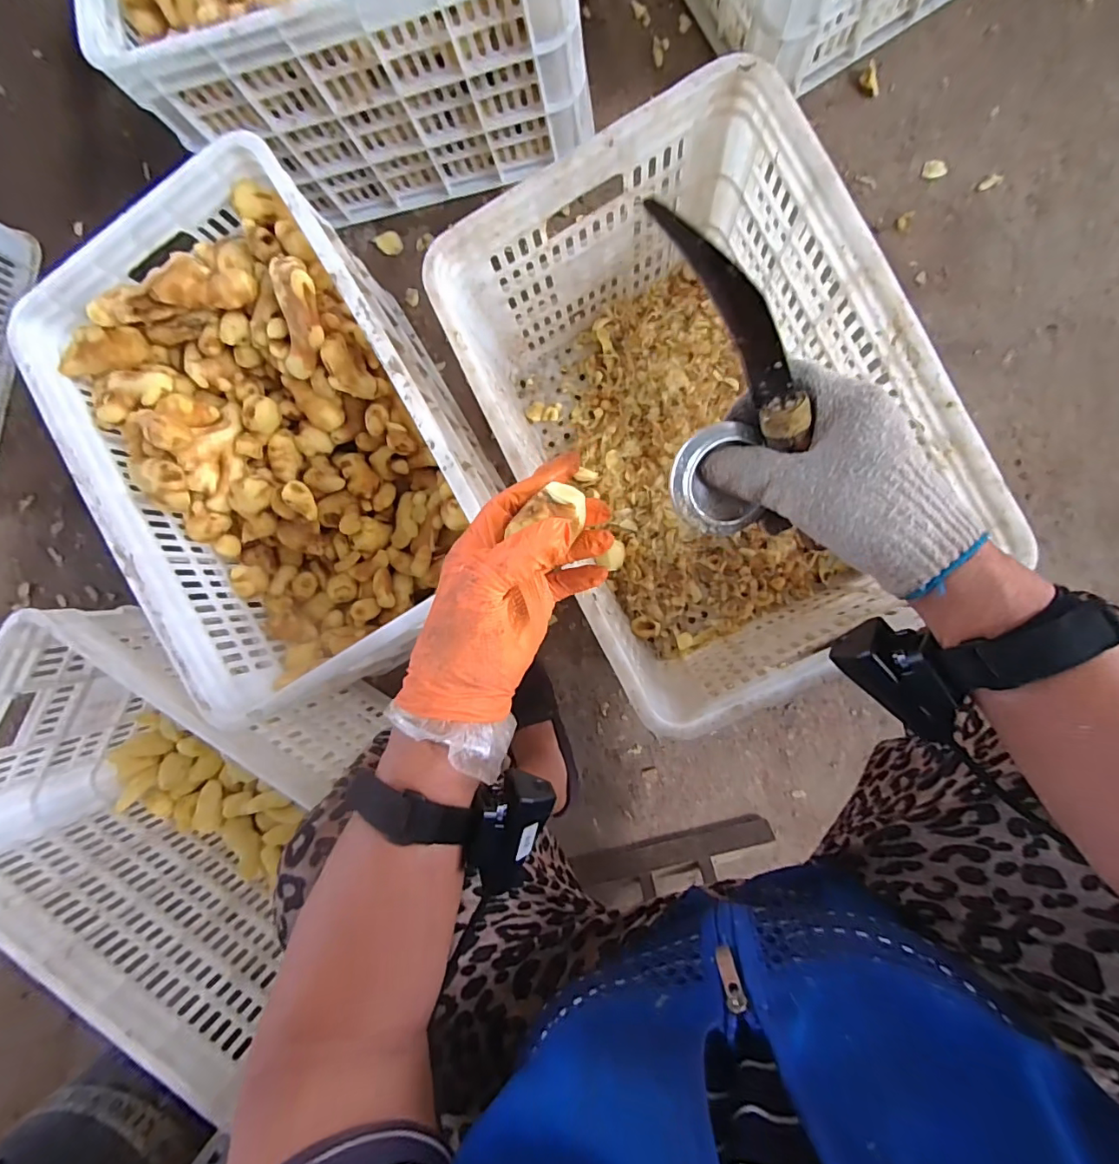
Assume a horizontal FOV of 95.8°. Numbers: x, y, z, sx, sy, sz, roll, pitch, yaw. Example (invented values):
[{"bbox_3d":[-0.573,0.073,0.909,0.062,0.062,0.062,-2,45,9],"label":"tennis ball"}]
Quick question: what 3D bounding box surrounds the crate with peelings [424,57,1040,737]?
[{"bbox_3d":[0.149,-0.160,0.585,0.349,0.293,0.509,-26,87,8],"label":"crate with peelings"}]

